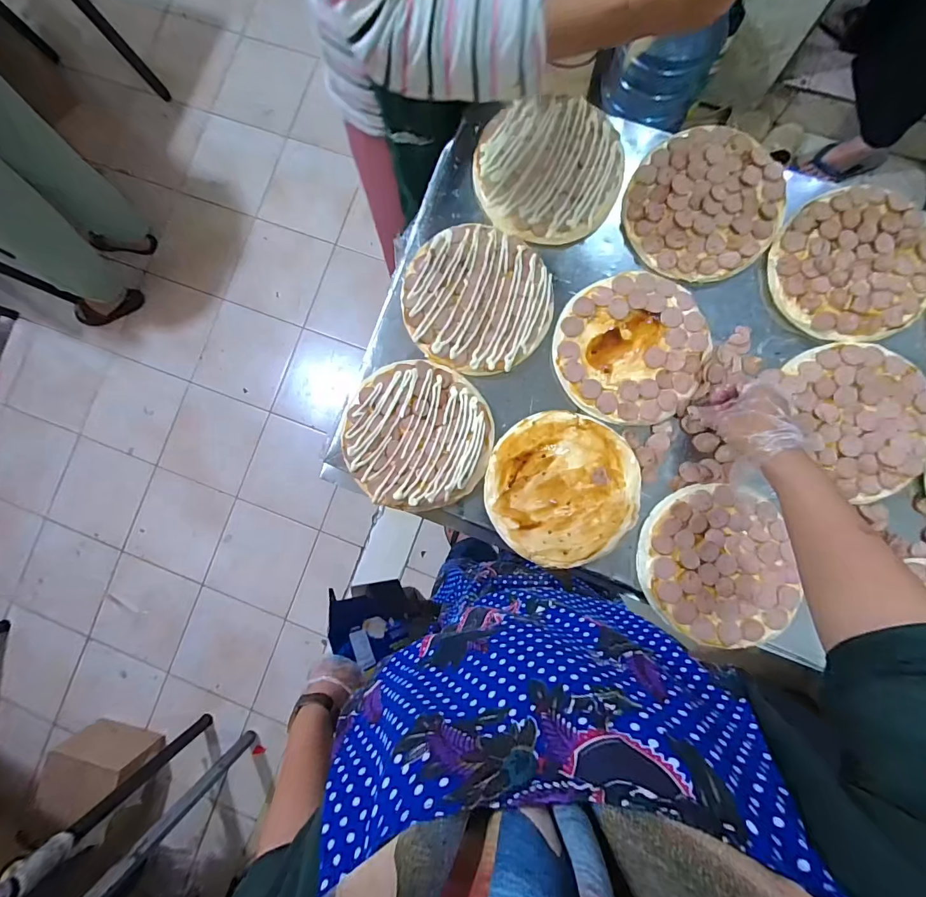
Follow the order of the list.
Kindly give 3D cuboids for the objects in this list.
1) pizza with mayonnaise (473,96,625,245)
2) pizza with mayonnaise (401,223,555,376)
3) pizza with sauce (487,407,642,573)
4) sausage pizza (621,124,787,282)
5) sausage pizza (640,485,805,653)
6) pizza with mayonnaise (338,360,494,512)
[{"bbox_3d":[0.114,-0.384,0.595,0.201,0.020,0.190,0,85,6],"label":"pizza with mayonnaise"},{"bbox_3d":[0.019,-0.203,0.583,0.198,0.029,0.189,0,85,6],"label":"pizza with mayonnaise"},{"bbox_3d":[0.130,0.051,0.561,0.192,0.011,0.192,0,85,6],"label":"pizza with sauce"},{"bbox_3d":[0.322,-0.328,0.573,0.195,0.011,0.193,0,85,6],"label":"sausage pizza"},{"bbox_3d":[0.320,0.147,0.544,0.179,0.024,0.195,0,85,6],"label":"sausage pizza"},{"bbox_3d":[-0.060,-0.018,0.575,0.191,0.023,0.190,0,85,6],"label":"pizza with mayonnaise"}]

